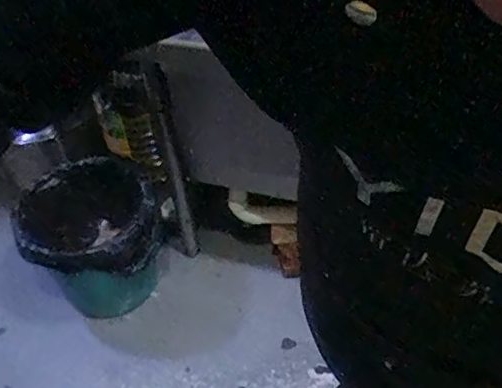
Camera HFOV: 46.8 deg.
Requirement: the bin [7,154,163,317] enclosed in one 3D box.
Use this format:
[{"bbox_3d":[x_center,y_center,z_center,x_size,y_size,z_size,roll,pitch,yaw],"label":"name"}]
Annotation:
[{"bbox_3d":[-0.432,0.130,1.628,0.355,0.389,0.308,-21,46,-16],"label":"bin"}]

